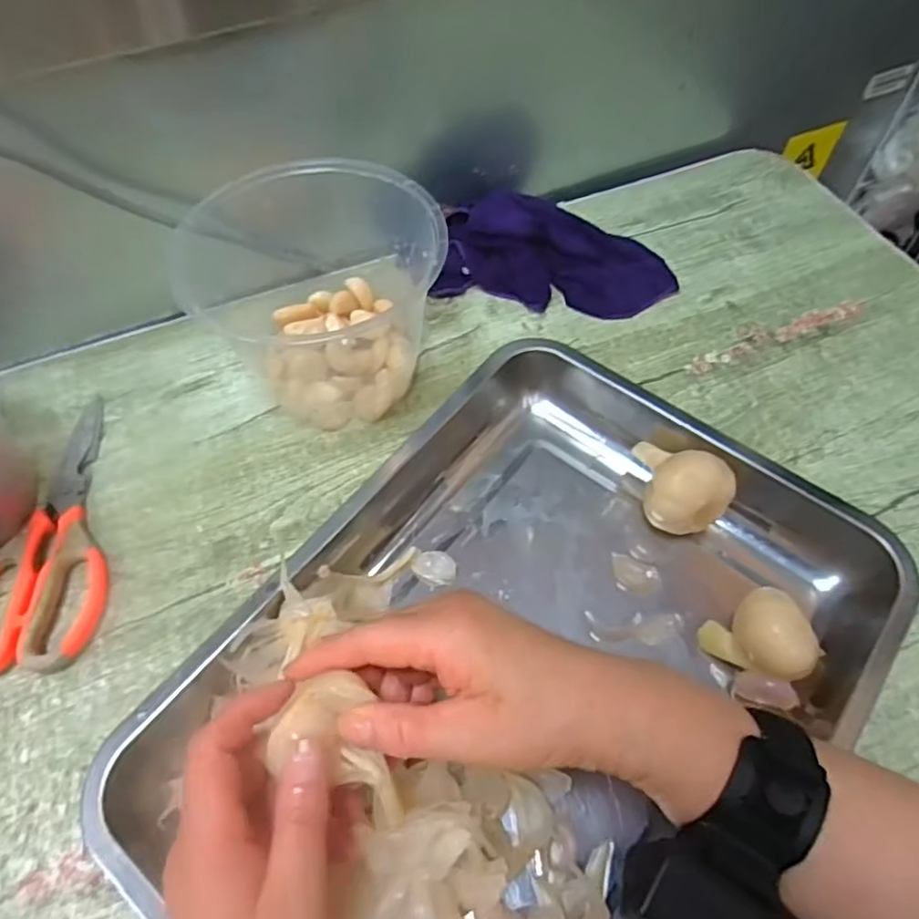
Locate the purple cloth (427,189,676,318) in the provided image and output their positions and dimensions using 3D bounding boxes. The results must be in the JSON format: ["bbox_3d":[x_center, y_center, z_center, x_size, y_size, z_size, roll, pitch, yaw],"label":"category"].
[{"bbox_3d":[0.083,-0.178,0.553,0.195,0.047,0.099,7,57,6],"label":"purple cloth"}]

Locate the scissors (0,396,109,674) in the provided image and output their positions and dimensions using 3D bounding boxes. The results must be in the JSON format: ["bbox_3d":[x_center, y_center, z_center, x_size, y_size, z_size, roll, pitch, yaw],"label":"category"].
[{"bbox_3d":[-0.277,0.042,0.436,0.083,0.016,0.204,-9,57,-5],"label":"scissors"}]

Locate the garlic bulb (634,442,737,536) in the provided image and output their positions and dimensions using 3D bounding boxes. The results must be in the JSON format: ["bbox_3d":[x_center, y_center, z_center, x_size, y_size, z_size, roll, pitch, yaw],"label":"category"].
[{"bbox_3d":[0.136,0.021,0.419,0.066,0.057,0.042,35,64,21],"label":"garlic bulb"}]

